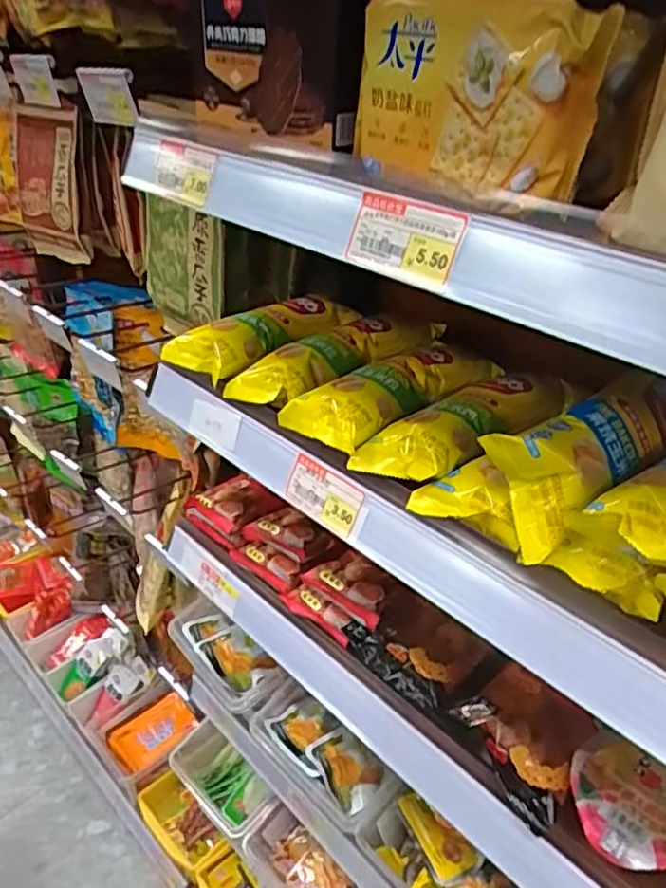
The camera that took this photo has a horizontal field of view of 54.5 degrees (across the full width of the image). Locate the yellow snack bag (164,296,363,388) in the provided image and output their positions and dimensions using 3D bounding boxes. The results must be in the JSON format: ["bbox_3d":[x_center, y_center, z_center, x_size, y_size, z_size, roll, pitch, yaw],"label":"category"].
[{"bbox_3d":[-0.052,-0.103,0.606,0.189,0.036,0.091,-20,40,-30],"label":"yellow snack bag"}]

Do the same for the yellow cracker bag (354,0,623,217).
[{"bbox_3d":[0.069,-0.184,0.346,0.041,0.092,0.140,-18,39,-28],"label":"yellow cracker bag"}]

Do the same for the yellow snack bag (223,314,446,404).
[{"bbox_3d":[0.012,-0.084,0.582,0.214,0.039,0.062,-24,43,-34],"label":"yellow snack bag"}]

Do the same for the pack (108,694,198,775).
[{"bbox_3d":[-0.347,0.556,1.251,0.146,0.033,0.119,-24,42,-33],"label":"pack"}]

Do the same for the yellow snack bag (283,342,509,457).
[{"bbox_3d":[0.056,-0.053,0.535,0.191,0.035,0.075,-27,44,-36],"label":"yellow snack bag"}]

